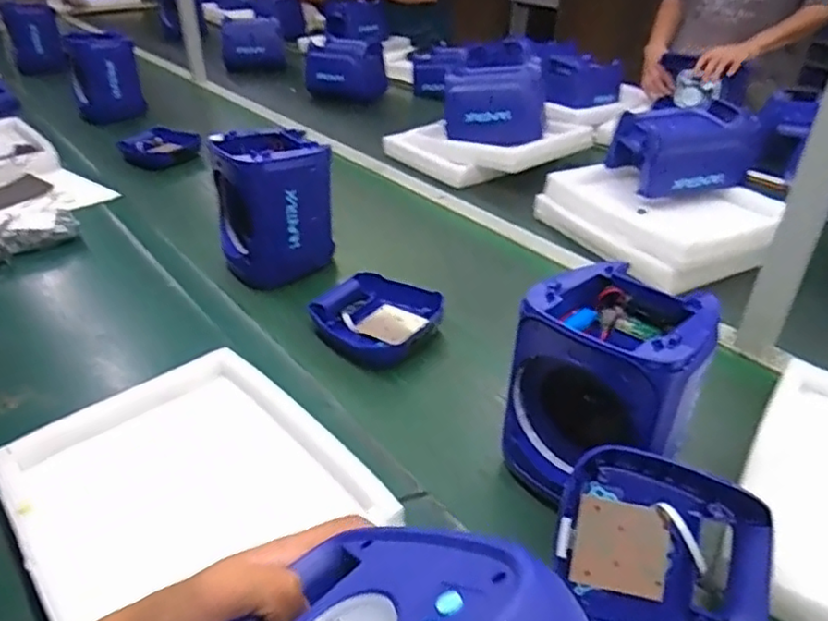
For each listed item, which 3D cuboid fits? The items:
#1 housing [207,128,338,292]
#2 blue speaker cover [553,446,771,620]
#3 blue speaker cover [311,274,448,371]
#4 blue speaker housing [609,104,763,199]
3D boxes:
[{"bbox_3d":[-0.229,-0.173,1.029,0.171,0.205,0.145,-14,32,-25],"label":"housing"},{"bbox_3d":[0.214,0.211,0.547,0.177,0.159,0.035,10,-10,8],"label":"blue speaker cover"},{"bbox_3d":[-0.050,0.011,0.920,0.168,0.054,0.171,14,32,24],"label":"blue speaker cover"},{"bbox_3d":[0.517,-0.306,1.190,0.238,0.127,0.148,-1,29,-2],"label":"blue speaker housing"}]

